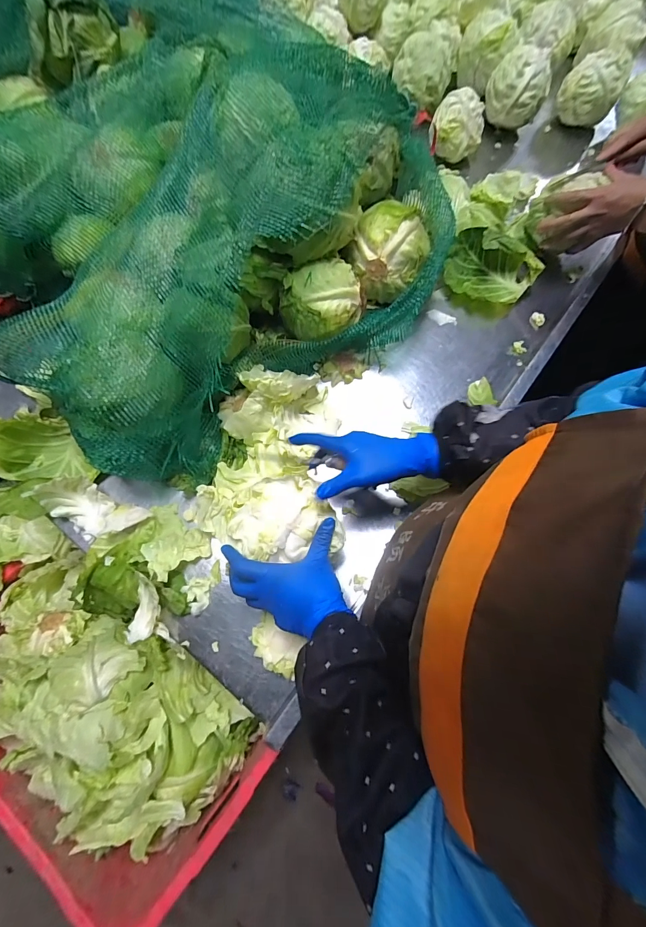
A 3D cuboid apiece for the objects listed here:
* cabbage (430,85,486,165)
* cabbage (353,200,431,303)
[{"bbox_3d":[0.266,-0.663,0.703,0.092,0.086,0.080,27,74,7],"label":"cabbage"},{"bbox_3d":[0.103,-0.329,0.552,0.115,0.096,0.105,13,73,3],"label":"cabbage"}]

